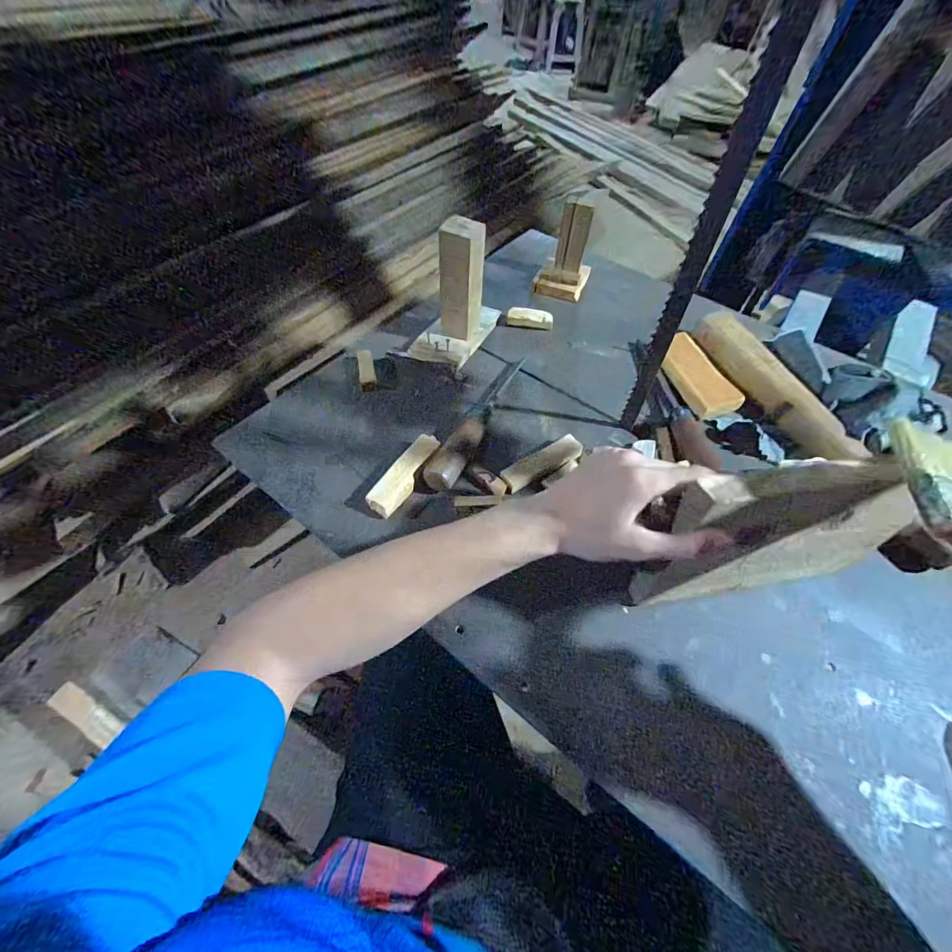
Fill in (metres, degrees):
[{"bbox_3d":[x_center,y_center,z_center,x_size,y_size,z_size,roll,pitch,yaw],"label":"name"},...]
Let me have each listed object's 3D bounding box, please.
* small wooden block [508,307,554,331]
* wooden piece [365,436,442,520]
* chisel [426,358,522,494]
[{"bbox_3d":[0.077,-0.221,0.570,0.064,0.019,0.028,6,58,3],"label":"small wooden block"},{"bbox_3d":[-0.072,-0.001,0.421,0.028,0.026,0.100,27,61,15],"label":"wooden piece"},{"bbox_3d":[0.006,-0.070,0.460,0.034,0.031,0.220,23,60,13],"label":"chisel"}]

